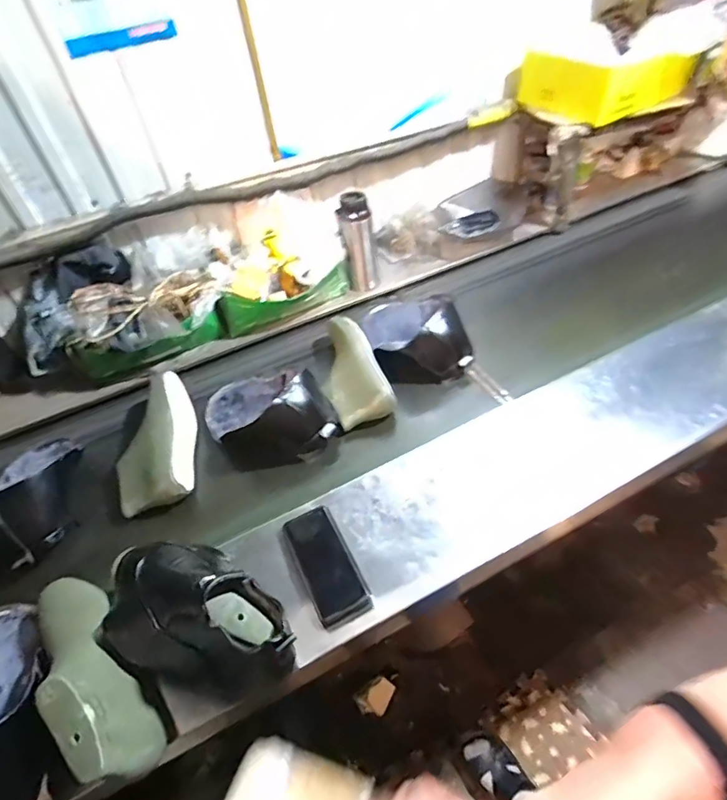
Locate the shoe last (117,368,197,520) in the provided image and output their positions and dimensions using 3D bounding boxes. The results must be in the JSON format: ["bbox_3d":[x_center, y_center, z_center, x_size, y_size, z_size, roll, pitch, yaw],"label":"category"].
[{"bbox_3d":[-0.393,0.071,0.917,0.128,0.090,0.292,-10,48,-3],"label":"shoe last"}]

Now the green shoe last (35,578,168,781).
[{"bbox_3d":[-0.334,0.308,0.575,0.084,0.102,0.278,-37,54,-24],"label":"green shoe last"}]

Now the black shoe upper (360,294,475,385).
[{"bbox_3d":[0.110,-0.161,1.068,0.182,0.125,0.269,-13,48,-5],"label":"black shoe upper"}]

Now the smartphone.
[{"bbox_3d":[-0.055,0.245,0.723,0.077,0.015,0.172,-24,59,-14],"label":"smartphone"}]

